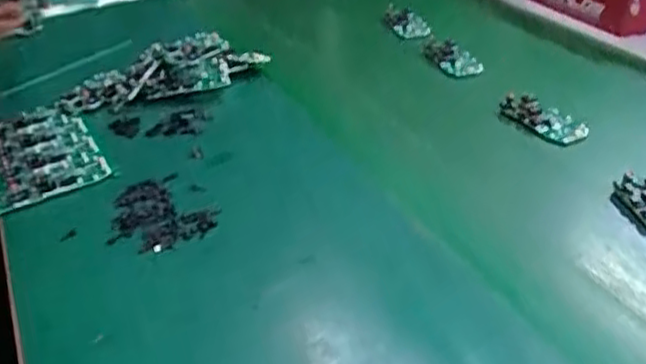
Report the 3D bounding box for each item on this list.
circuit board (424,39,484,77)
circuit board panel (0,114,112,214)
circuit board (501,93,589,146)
[{"bbox_3d":[0.150,-0.150,0.822,0.046,0.012,0.095,-13,34,-16],"label":"circuit board"},{"bbox_3d":[-0.277,-0.030,0.670,0.102,0.014,0.162,-18,36,-23],"label":"circuit board panel"},{"bbox_3d":[0.215,-0.063,0.677,0.049,0.016,0.087,-27,40,-33],"label":"circuit board"}]

